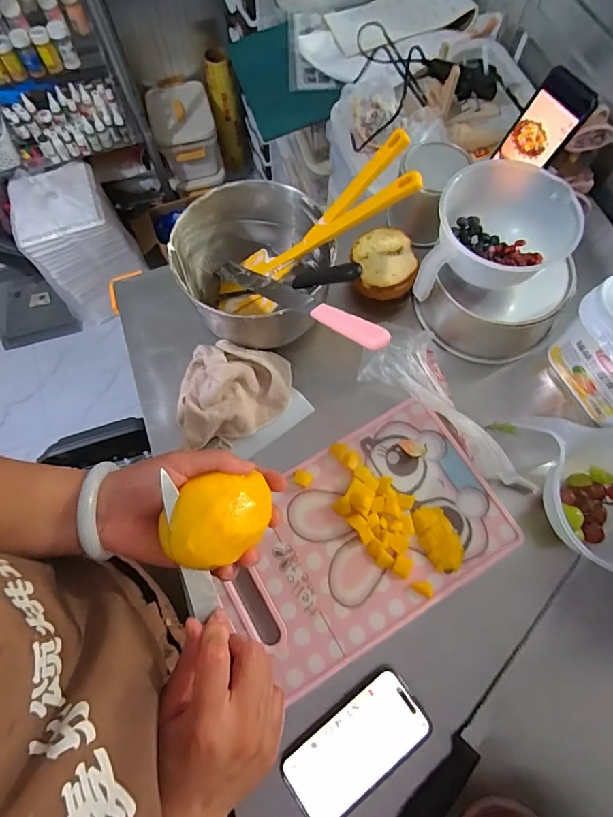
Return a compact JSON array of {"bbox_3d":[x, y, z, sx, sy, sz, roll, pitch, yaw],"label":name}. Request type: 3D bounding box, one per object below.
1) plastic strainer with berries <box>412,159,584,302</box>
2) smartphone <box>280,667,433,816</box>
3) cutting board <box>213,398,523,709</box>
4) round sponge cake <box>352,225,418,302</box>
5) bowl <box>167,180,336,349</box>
[{"bbox_3d":[0.236,-0.207,0.541,0.153,0.075,0.160,19,72,8],"label":"plastic strainer with berries"},{"bbox_3d":[0.054,0.364,0.473,0.156,0.013,0.082,-34,73,-11],"label":"smartphone"},{"bbox_3d":[0.067,0.158,0.538,0.342,0.018,0.218,-30,74,-8],"label":"cutting board"},{"bbox_3d":[0.110,-0.210,0.641,0.084,0.046,0.088,0,70,1],"label":"round sponge cake"},{"bbox_3d":[-0.071,-0.185,0.591,0.195,0.117,0.195,0,70,1],"label":"bowl"}]

